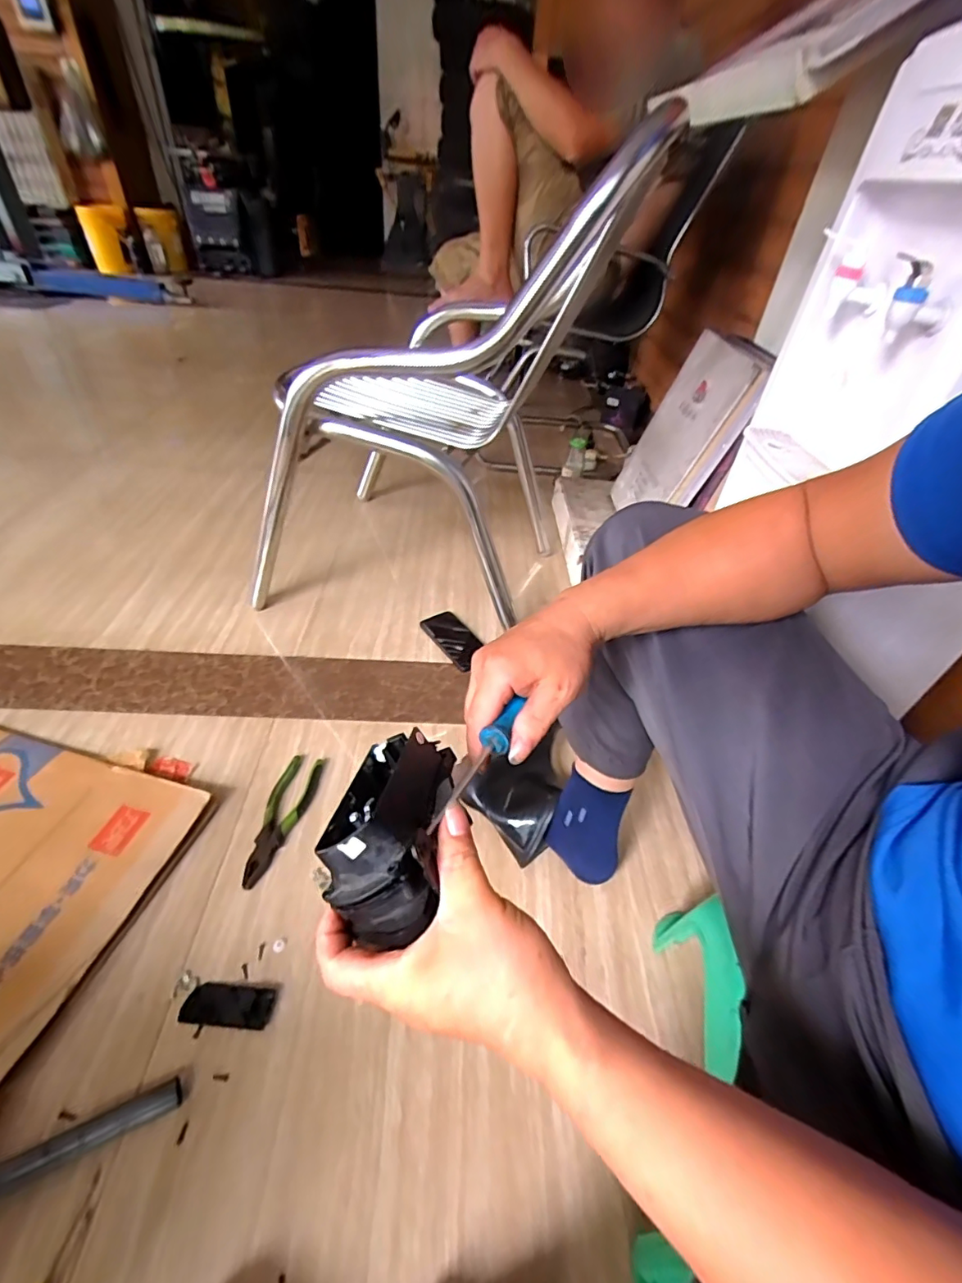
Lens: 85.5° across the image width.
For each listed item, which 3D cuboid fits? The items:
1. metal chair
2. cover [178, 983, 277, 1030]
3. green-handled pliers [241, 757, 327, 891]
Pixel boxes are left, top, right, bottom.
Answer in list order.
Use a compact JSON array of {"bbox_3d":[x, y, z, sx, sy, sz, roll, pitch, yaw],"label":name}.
[{"bbox_3d":[-0.084,-0.434,0.932,0.590,0.701,0.428,10,41,4],"label":"metal chair"},{"bbox_3d":[-0.282,0.402,0.577,0.096,0.023,0.040,6,41,-1],"label":"cover"},{"bbox_3d":[-0.286,0.249,0.746,0.055,0.019,0.201,12,41,6],"label":"green-handled pliers"}]

